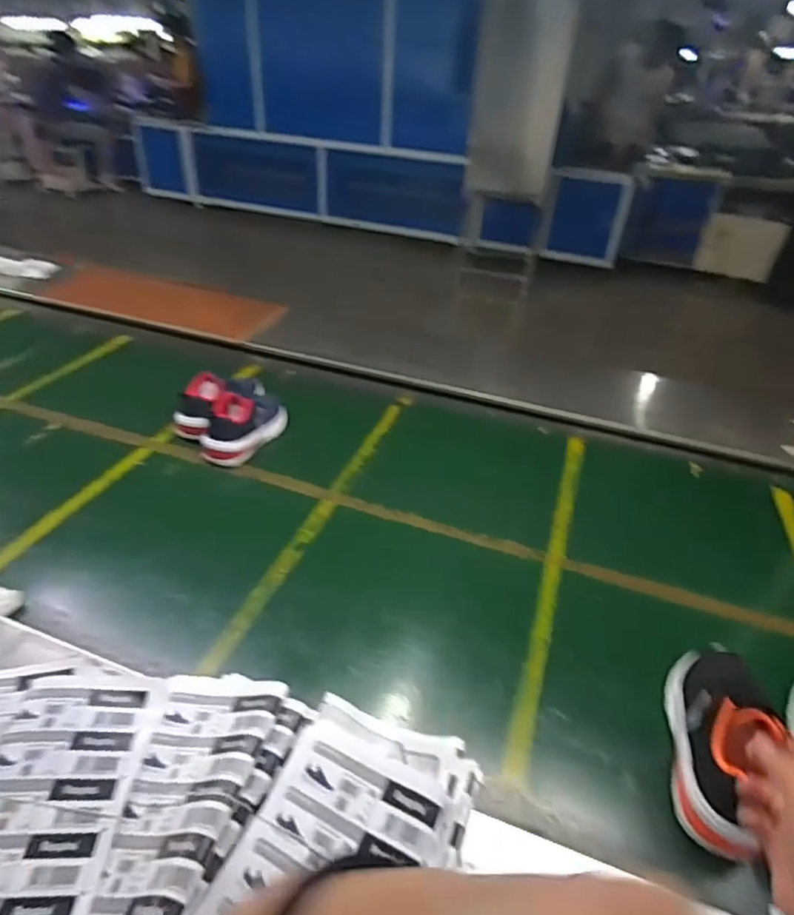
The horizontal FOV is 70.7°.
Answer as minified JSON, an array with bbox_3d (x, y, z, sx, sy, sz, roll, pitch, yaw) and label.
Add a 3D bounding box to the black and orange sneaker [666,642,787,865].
[{"bbox_3d":[0.329,0.267,0.570,0.070,0.097,0.209,16,37,16],"label":"black and orange sneaker"}]

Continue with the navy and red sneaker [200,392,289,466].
[{"bbox_3d":[-0.263,-0.065,0.985,0.072,0.096,0.175,20,39,21],"label":"navy and red sneaker"}]

